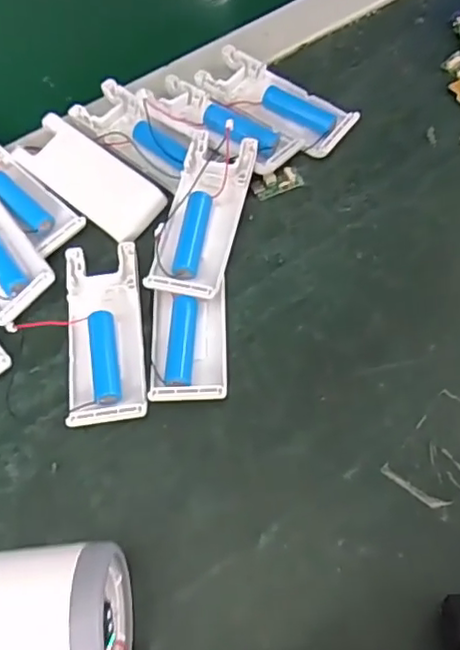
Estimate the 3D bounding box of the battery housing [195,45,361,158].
[{"bbox_3d":[0.030,-0.146,0.403,0.102,0.016,0.040,33,68,19],"label":"battery housing"}]

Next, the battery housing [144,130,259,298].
[{"bbox_3d":[-0.014,-0.062,0.347,0.040,0.023,0.101,12,63,10],"label":"battery housing"}]

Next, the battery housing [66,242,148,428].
[{"bbox_3d":[-0.067,0.003,0.329,0.039,0.014,0.102,-8,61,-1],"label":"battery housing"}]

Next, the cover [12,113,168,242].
[{"bbox_3d":[-0.086,-0.090,0.371,0.098,0.012,0.040,37,69,21],"label":"cover"}]

